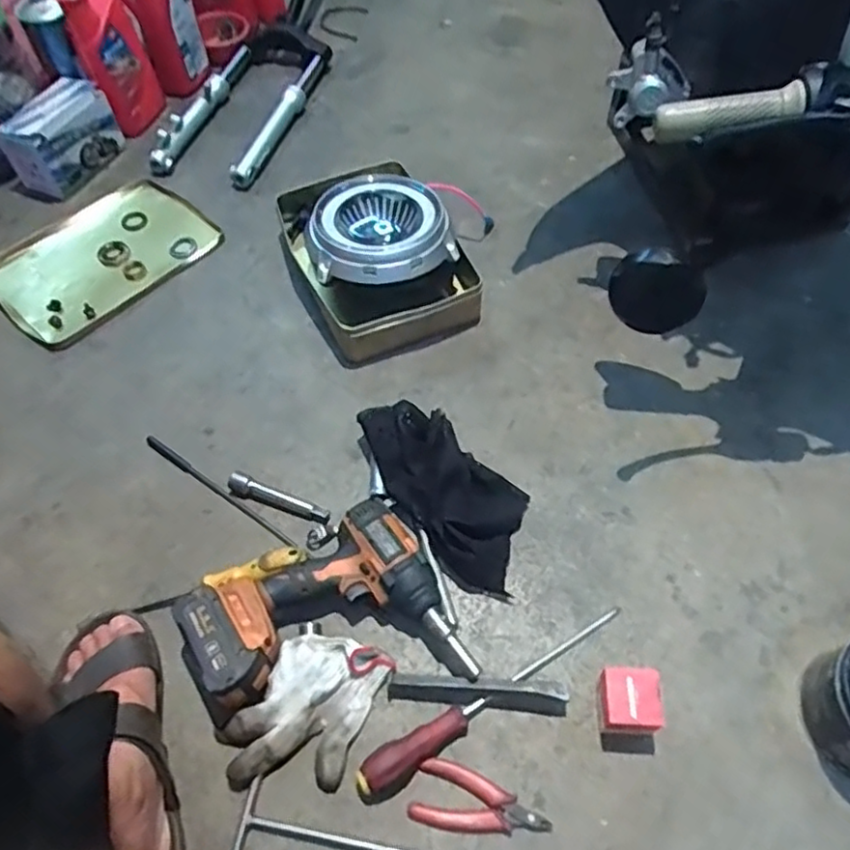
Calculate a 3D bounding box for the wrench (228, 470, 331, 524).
[{"bbox_3d":[-0.169,0.086,0.769,0.123,0.018,0.023,19,59,13],"label":"wrench"}]

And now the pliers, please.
[{"bbox_3d":[0.050,0.346,0.607,0.120,0.010,0.054,13,58,9],"label":"pliers"}]

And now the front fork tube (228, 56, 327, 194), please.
[{"bbox_3d":[-0.238,-0.530,1.138,0.037,0.039,0.371,14,58,10],"label":"front fork tube"}]

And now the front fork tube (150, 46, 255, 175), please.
[{"bbox_3d":[-0.378,-0.549,1.133,0.034,0.044,0.351,12,58,8],"label":"front fork tube"}]

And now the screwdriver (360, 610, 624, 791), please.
[{"bbox_3d":[0.069,0.257,0.644,0.301,0.027,0.030,-28,61,-16],"label":"screwdriver"}]

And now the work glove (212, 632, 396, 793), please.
[{"bbox_3d":[-0.115,0.267,0.634,0.119,0.041,0.164,22,60,15],"label":"work glove"}]

